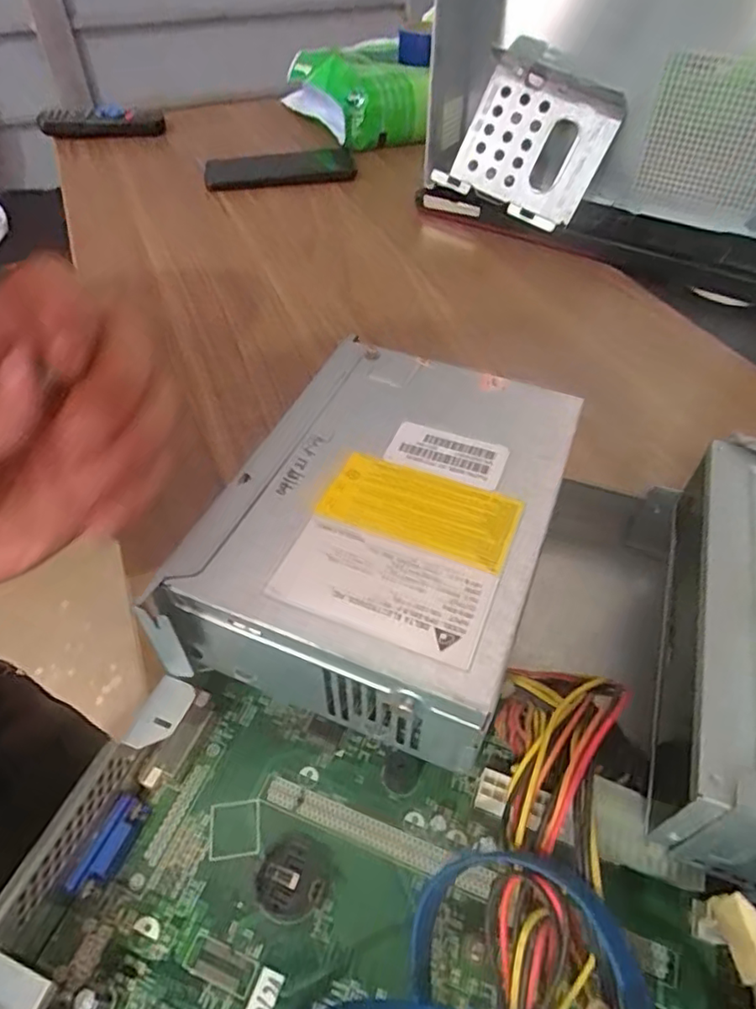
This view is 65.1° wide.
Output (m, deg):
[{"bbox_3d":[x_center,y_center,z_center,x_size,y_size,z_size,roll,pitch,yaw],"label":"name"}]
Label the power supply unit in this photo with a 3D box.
[{"bbox_3d":[0.005,0.007,0.229,0.107,0.051,0.143,17,50,15],"label":"power supply unit"}]

